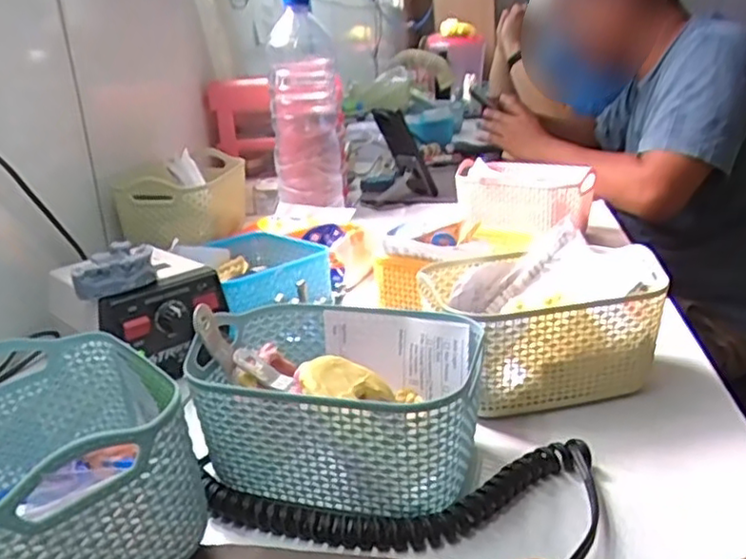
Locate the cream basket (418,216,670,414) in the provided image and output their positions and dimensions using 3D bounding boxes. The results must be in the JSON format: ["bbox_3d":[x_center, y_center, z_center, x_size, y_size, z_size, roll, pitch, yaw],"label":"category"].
[{"bbox_3d":[0.121,0.034,0.500,0.150,0.084,0.121,-7,20,-11],"label":"cream basket"}]

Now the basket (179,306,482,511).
[{"bbox_3d":[-0.023,0.074,0.408,0.164,0.081,0.117,3,21,18],"label":"basket"}]

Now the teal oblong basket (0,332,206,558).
[{"bbox_3d":[-0.170,0.094,0.349,0.112,0.093,0.170,-17,24,-34],"label":"teal oblong basket"}]

